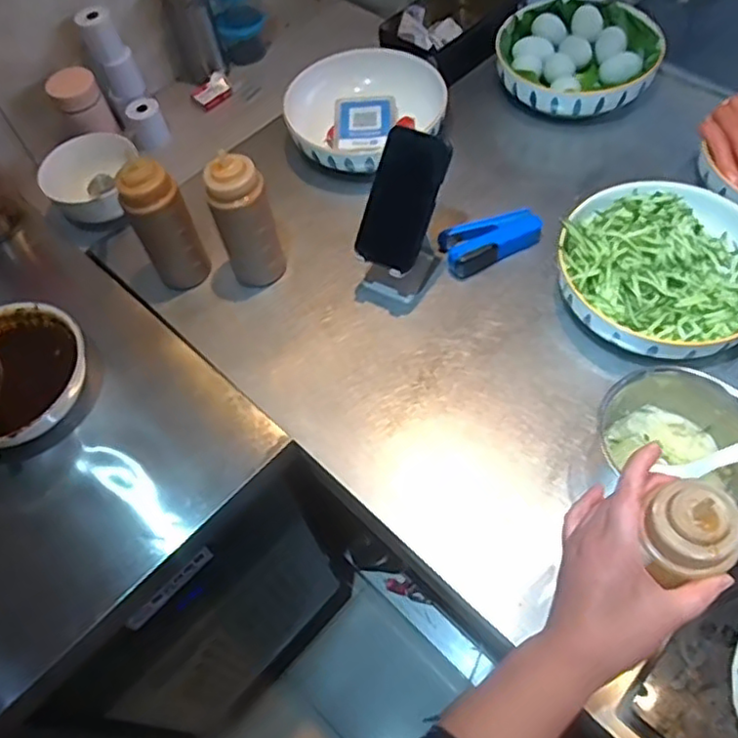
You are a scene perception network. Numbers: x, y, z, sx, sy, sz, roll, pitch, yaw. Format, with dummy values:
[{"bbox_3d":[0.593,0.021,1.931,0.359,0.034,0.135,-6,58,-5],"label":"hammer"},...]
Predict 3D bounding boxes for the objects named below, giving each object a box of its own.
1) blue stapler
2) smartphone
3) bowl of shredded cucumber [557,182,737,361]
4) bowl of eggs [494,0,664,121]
[{"bbox_3d":[0.151,-0.156,0.799,0.121,0.028,0.060,-18,56,-9],"label":"blue stapler"},{"bbox_3d":[0.035,-0.185,0.709,0.076,0.143,0.012,22,19,21],"label":"smartphone"},{"bbox_3d":[0.322,-0.104,0.719,0.219,0.082,0.212,-2,55,2],"label":"bowl of shredded cucumber"},{"bbox_3d":[0.297,-0.438,0.933,0.212,0.080,0.219,-2,55,2],"label":"bowl of eggs"}]

